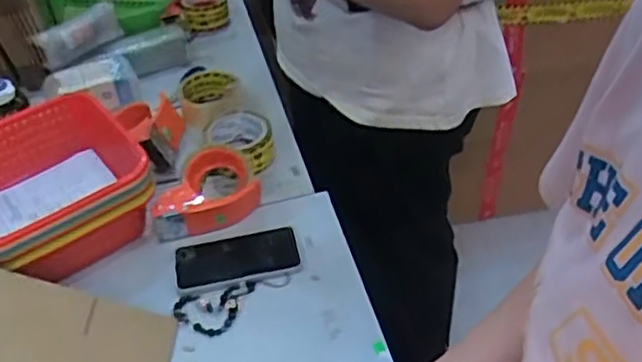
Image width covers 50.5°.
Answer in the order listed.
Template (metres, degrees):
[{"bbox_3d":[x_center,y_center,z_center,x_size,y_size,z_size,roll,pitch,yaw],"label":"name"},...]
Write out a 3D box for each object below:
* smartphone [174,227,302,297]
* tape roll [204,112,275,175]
[{"bbox_3d":[-0.105,0.098,0.858,0.154,0.007,0.084,-11,43,-7],"label":"smartphone"},{"bbox_3d":[-0.123,-0.062,0.998,0.104,0.048,0.104,-3,43,2],"label":"tape roll"}]

